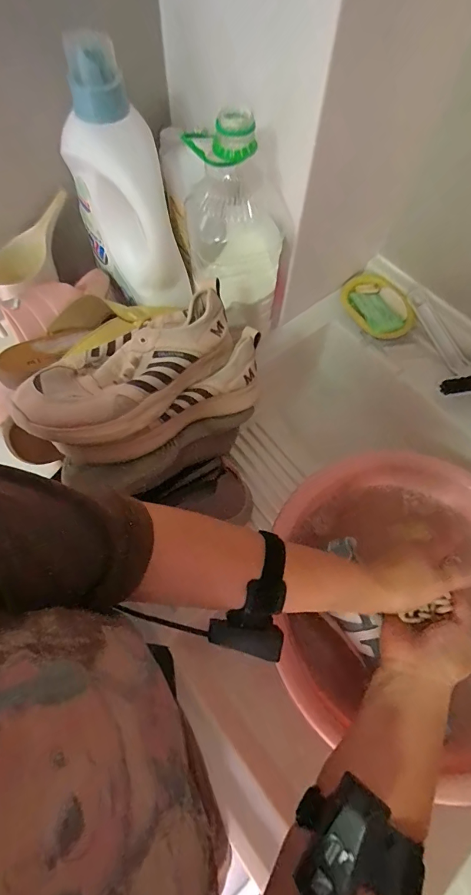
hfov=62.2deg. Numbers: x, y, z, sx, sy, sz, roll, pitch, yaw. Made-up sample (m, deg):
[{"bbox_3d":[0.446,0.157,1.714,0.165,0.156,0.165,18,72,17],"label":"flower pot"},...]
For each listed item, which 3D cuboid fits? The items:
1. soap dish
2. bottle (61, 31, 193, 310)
[{"bbox_3d":[0.238,-0.239,0.661,0.090,0.035,0.123,-18,66,-11],"label":"soap dish"},{"bbox_3d":[-0.142,-0.311,0.491,0.094,0.275,0.104,-25,45,-13],"label":"bottle"}]

